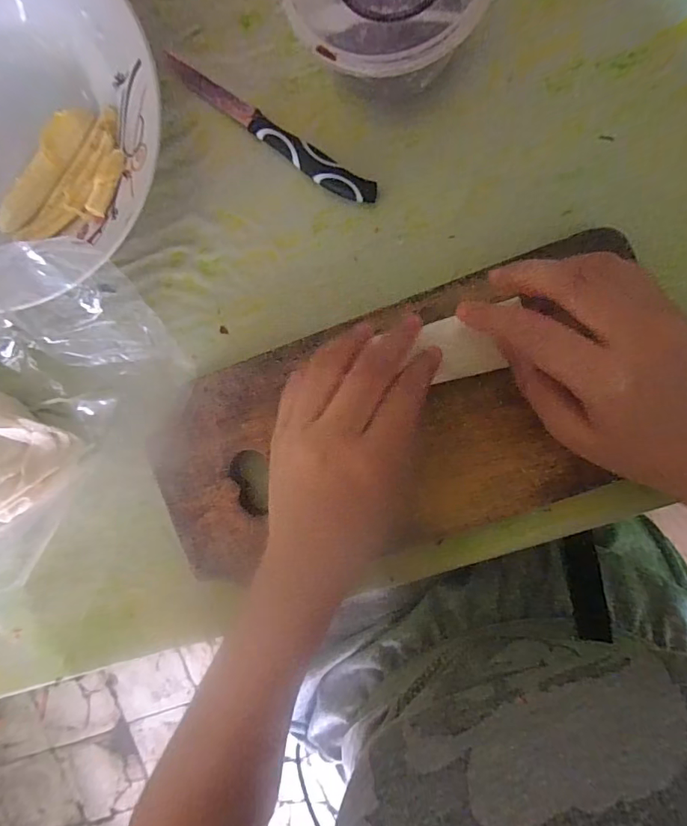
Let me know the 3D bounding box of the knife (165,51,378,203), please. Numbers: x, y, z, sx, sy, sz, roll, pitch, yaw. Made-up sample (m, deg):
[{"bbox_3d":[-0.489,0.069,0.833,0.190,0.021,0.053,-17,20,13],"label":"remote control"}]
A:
[{"bbox_3d":[-0.045,-0.170,0.279,0.149,0.008,0.017,36,96,2],"label":"knife"}]

